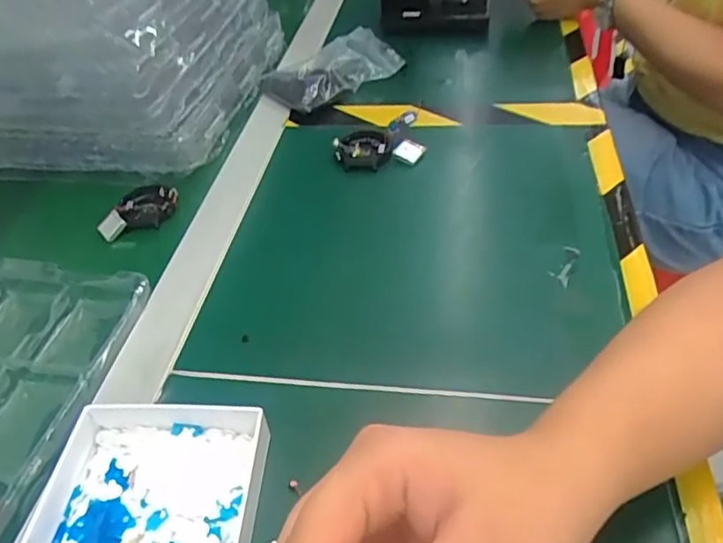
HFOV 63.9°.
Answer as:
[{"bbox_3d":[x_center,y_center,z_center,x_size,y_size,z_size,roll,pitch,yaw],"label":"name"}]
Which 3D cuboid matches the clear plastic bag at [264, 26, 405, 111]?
[{"bbox_3d":[-0.034,-0.211,0.611,0.127,0.033,0.087,-27,47,-20],"label":"clear plastic bag"}]

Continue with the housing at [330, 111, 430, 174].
[{"bbox_3d":[0.014,-0.114,0.510,0.076,0.030,0.050,-3,43,4],"label":"housing"}]

